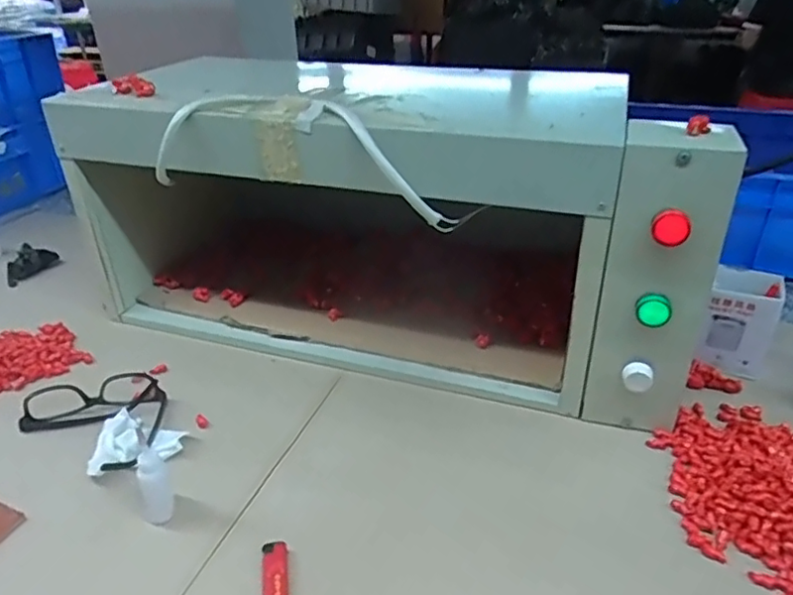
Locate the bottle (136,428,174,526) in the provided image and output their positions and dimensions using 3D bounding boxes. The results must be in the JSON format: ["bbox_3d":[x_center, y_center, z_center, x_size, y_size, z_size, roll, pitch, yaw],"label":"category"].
[{"bbox_3d":[-0.198,0.151,0.485,0.023,0.086,0.023,-17,33,-27],"label":"bottle"}]

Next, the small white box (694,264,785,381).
[{"bbox_3d":[0.374,0.025,0.655,0.067,0.090,0.076,16,33,28],"label":"small white box"}]

